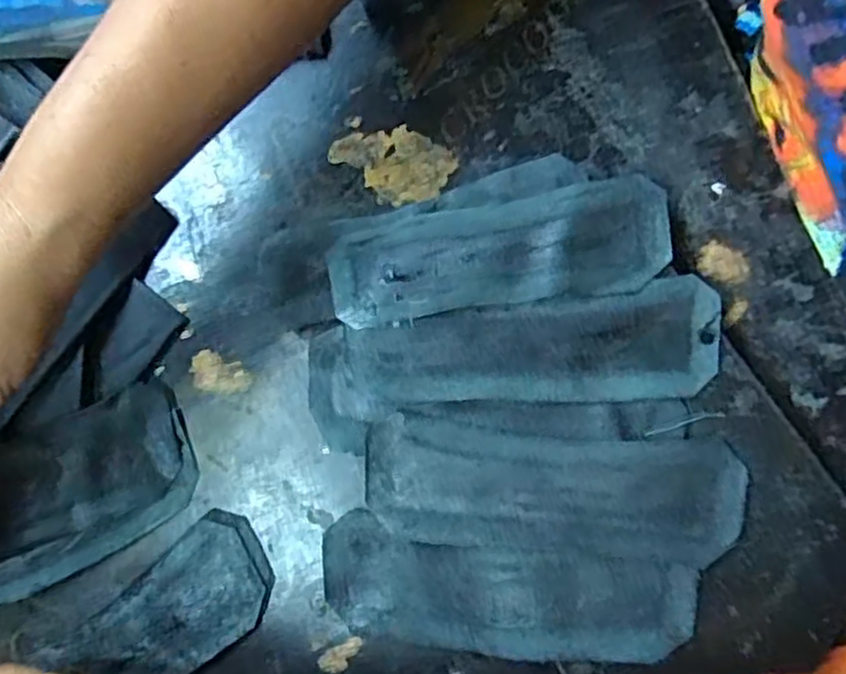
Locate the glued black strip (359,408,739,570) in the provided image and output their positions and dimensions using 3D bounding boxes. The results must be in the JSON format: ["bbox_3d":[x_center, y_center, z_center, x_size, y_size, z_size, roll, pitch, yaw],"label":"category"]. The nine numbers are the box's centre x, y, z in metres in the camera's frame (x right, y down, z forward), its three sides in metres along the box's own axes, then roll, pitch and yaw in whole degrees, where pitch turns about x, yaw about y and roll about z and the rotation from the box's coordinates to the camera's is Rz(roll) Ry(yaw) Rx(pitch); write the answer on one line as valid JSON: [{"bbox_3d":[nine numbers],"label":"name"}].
[{"bbox_3d":[0.051,0.061,0.298,0.148,0.004,0.047,4,83,6],"label":"glued black strip"}]

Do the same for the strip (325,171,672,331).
[{"bbox_3d":[0.032,-0.035,0.318,0.144,0.012,0.047,-10,77,4],"label":"strip"}]

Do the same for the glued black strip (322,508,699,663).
[{"bbox_3d":[0.029,0.105,0.300,0.151,0.020,0.047,1,73,18],"label":"glued black strip"}]

